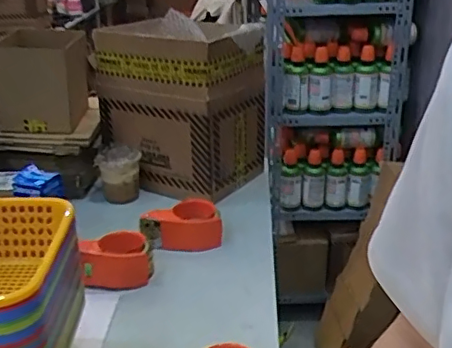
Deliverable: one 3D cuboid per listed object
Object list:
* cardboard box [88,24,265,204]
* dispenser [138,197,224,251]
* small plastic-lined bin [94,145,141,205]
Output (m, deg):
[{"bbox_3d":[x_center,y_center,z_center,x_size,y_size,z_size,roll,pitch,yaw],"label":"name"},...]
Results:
[{"bbox_3d":[-0.103,-0.145,1.245,0.289,0.322,0.208,14,27,31],"label":"cardboard box"},{"bbox_3d":[-0.081,0.093,1.023,0.143,0.063,0.077,-5,23,-10],"label":"dispenser"},{"bbox_3d":[-0.226,0.004,1.213,0.096,0.105,0.088,-7,24,-15],"label":"small plastic-lined bin"}]

